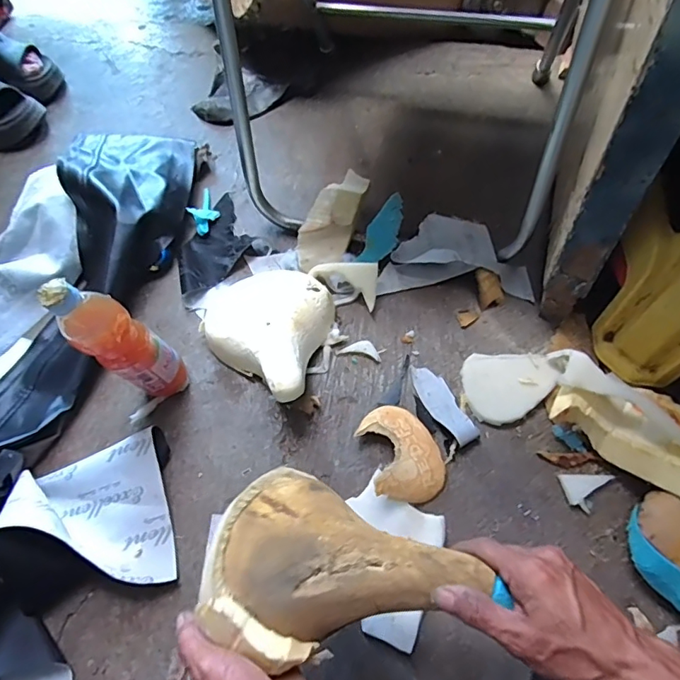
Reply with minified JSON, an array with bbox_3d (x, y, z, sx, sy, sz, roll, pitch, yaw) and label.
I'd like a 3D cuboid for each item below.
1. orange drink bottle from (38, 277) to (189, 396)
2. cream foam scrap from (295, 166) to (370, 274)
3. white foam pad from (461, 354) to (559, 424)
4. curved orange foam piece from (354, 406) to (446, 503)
[{"bbox_3d":[-0.252,0.007,0.587,0.055,0.233,0.070,38,71,19],"label":"orange drink bottle"},{"bbox_3d":[-0.011,-0.182,0.748,0.073,0.023,0.167,26,84,15],"label":"cream foam scrap"},{"bbox_3d":[0.219,0.061,0.643,0.112,0.021,0.092,4,64,5],"label":"white foam pad"},{"bbox_3d":[0.075,0.137,0.610,0.088,0.035,0.120,-18,64,-6],"label":"curved orange foam piece"}]

